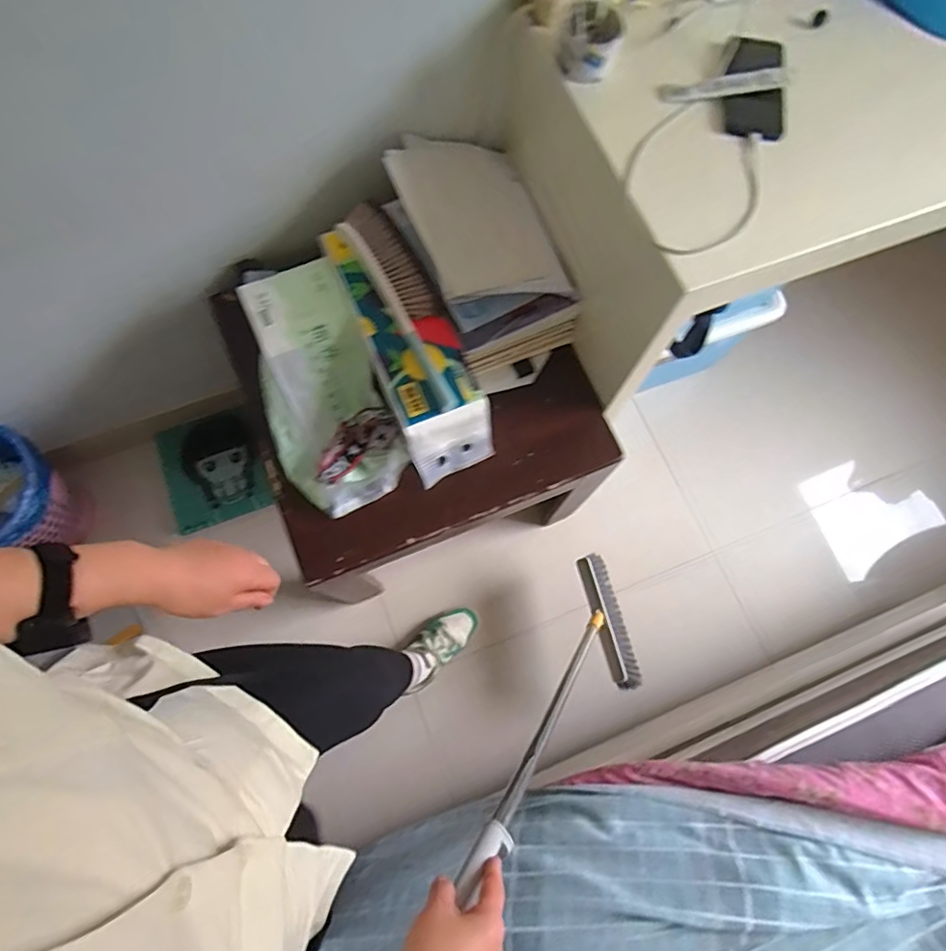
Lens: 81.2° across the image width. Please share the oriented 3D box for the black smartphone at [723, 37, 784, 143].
[{"bbox_3d":[0.367,-0.508,0.722,0.074,0.013,0.155,7,75,0],"label":"black smartphone"}]

